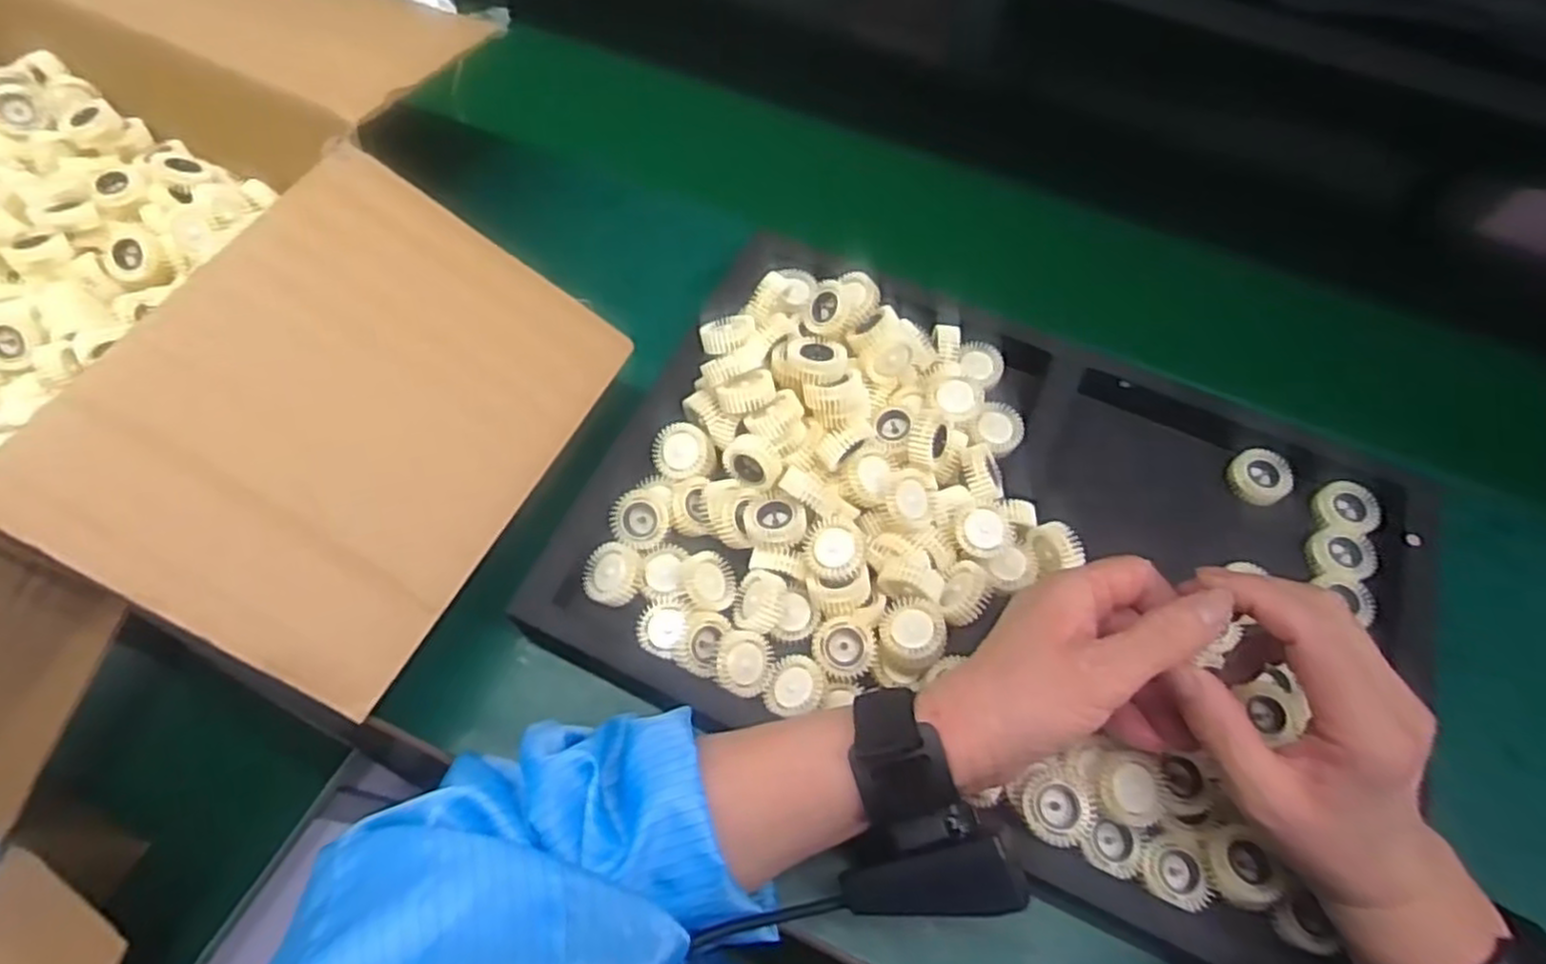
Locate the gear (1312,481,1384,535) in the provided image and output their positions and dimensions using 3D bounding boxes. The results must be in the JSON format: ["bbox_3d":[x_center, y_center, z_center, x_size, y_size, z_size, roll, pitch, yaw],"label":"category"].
[{"bbox_3d":[0.305,0.015,0.406,0.025,0.017,0.029,-20,66,-13],"label":"gear"}]

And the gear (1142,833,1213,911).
[{"bbox_3d":[0.178,0.173,0.337,0.025,0.012,0.029,-9,64,-8],"label":"gear"}]

